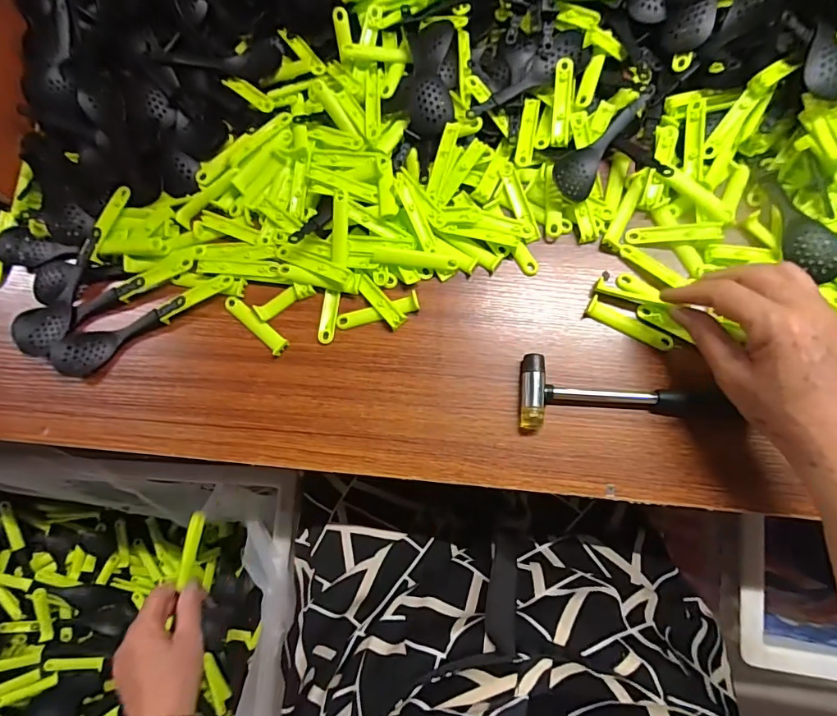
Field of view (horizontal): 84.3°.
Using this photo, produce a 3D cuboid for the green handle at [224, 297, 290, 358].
[{"bbox_3d":[-0.149,-0.031,0.421,0.074,0.010,0.015,39,88,9],"label":"green handle"}]

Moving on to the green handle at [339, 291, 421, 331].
[{"bbox_3d":[-0.037,-0.042,0.413,0.075,0.005,0.018,-14,82,4],"label":"green handle"}]

